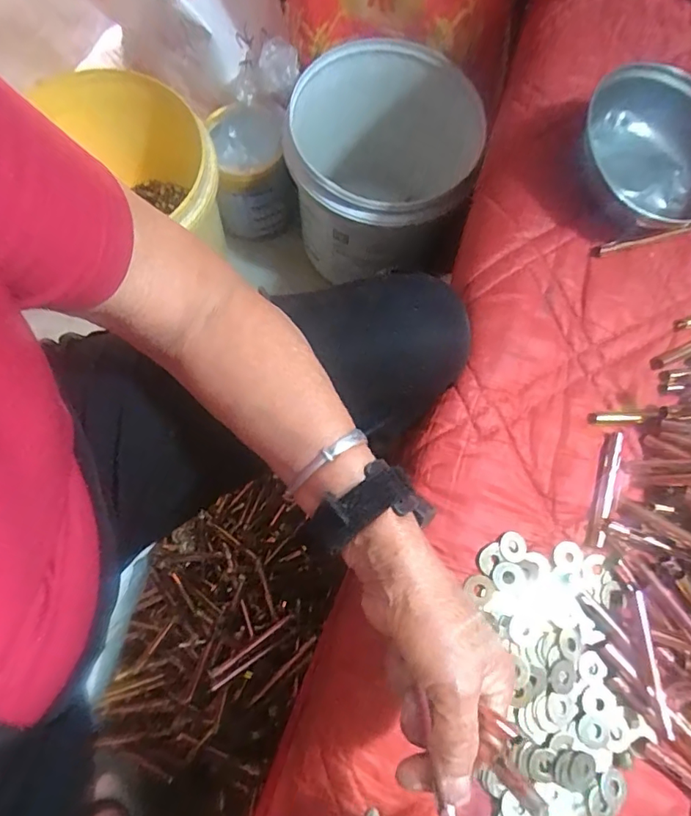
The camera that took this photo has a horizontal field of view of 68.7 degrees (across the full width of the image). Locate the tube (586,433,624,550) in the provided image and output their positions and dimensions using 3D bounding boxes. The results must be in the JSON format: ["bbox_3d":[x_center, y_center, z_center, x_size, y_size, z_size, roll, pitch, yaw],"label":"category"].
[{"bbox_3d":[0.198,0.062,0.383,0.012,0.011,0.089,17,75,0],"label":"tube"}]

